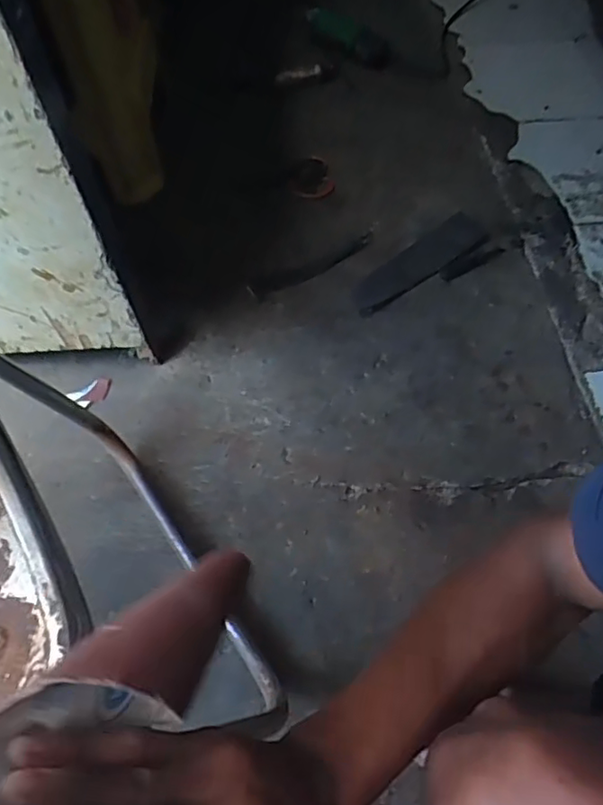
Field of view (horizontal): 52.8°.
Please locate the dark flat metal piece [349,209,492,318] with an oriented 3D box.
[{"bbox_3d":[0.194,-0.231,1.007,0.294,0.014,0.068,-36,64,-20],"label":"dark flat metal piece"}]

